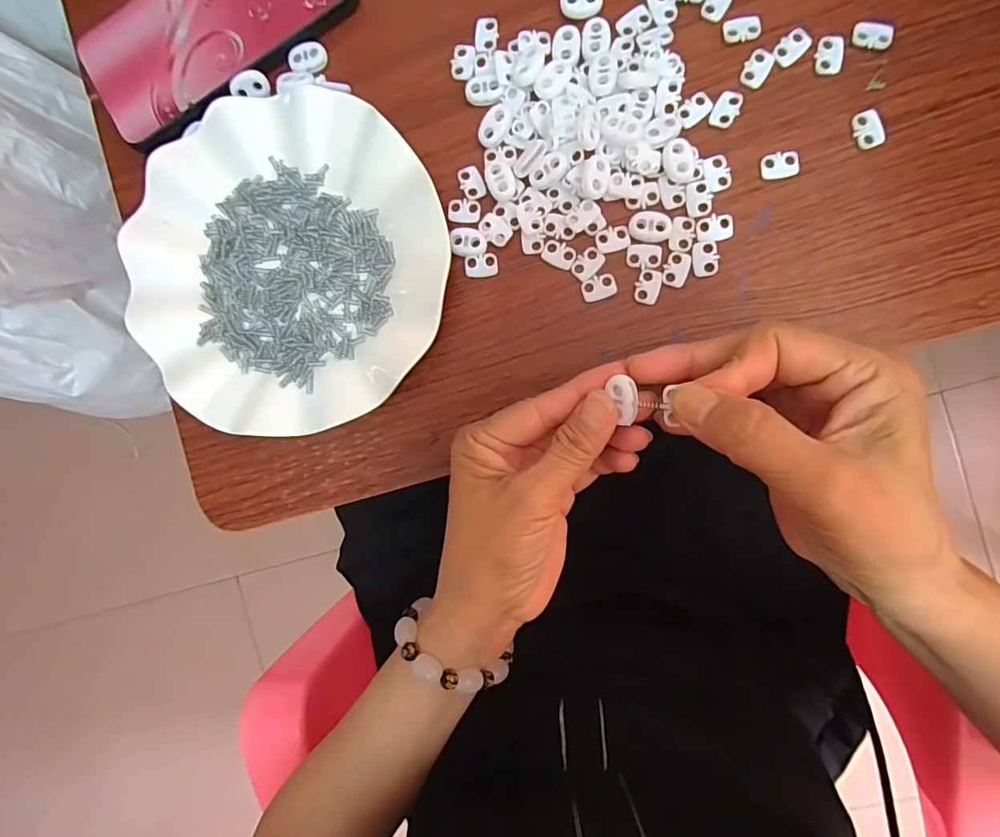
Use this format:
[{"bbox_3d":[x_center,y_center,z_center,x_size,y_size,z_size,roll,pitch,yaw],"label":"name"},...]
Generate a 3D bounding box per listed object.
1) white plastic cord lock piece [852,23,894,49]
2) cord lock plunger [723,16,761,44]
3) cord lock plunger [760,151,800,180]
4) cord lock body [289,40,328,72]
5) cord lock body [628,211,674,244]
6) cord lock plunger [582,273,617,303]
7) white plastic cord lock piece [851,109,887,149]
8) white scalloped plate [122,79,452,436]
[{"bbox_3d":[0.193,-0.198,0.248,0.019,0.004,0.011,13,93,5],"label":"white plastic cord lock piece"},{"bbox_3d":[0.129,-0.207,0.255,0.018,0.004,0.011,-3,91,6],"label":"cord lock plunger"},{"bbox_3d":[0.149,-0.135,0.255,0.019,0.004,0.013,-6,91,6],"label":"cord lock plunger"},{"bbox_3d":[-0.113,-0.211,0.283,0.021,0.005,0.016,-13,90,6],"label":"cord lock body"},{"bbox_3d":[0.082,-0.104,0.262,0.023,0.004,0.015,10,93,5],"label":"cord lock body"},{"bbox_3d":[0.055,-0.073,0.267,0.019,0.004,0.013,-16,90,6],"label":"cord lock plunger"},{"bbox_3d":[0.191,-0.151,0.250,0.013,0.004,0.019,-17,90,6],"label":"white plastic cord lock piece"},{"bbox_3d":[-0.120,-0.086,0.274,0.179,0.024,0.183,0,92,5],"label":"white scalloped plate"}]

